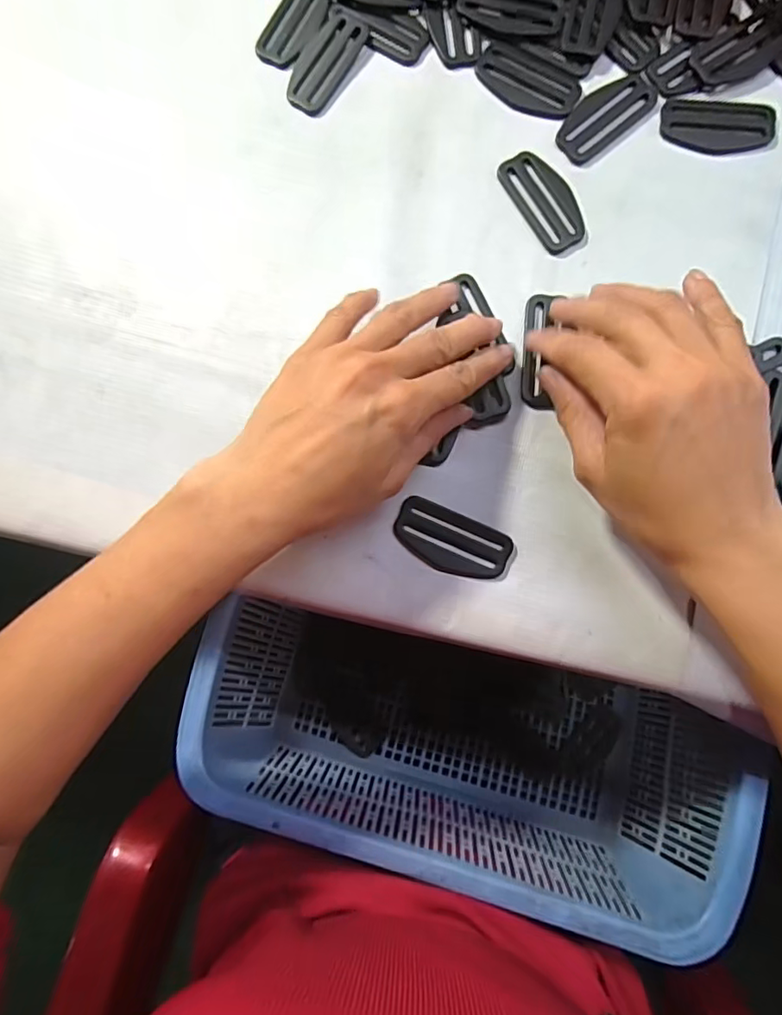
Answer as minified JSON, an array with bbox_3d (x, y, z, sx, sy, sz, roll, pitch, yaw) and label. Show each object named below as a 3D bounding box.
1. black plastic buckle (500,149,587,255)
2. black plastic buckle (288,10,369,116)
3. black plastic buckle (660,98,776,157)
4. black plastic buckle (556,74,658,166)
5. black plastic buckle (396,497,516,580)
[{"bbox_3d":[0.083,-0.167,0.290,0.027,0.004,0.059,-31,81,-1],"label":"black plastic buckle"},{"bbox_3d":[-0.037,-0.254,0.305,0.026,0.005,0.059,32,85,7],"label":"black plastic buckle"},{"bbox_3d":[0.177,-0.208,0.289,0.058,0.004,0.032,4,82,4],"label":"black plastic buckle"},{"bbox_3d":[0.118,-0.216,0.296,0.061,0.004,0.029,-41,82,-2],"label":"black plastic buckle"},{"bbox_3d":[0.031,0.017,0.272,0.059,0.004,0.029,23,84,6],"label":"black plastic buckle"}]

